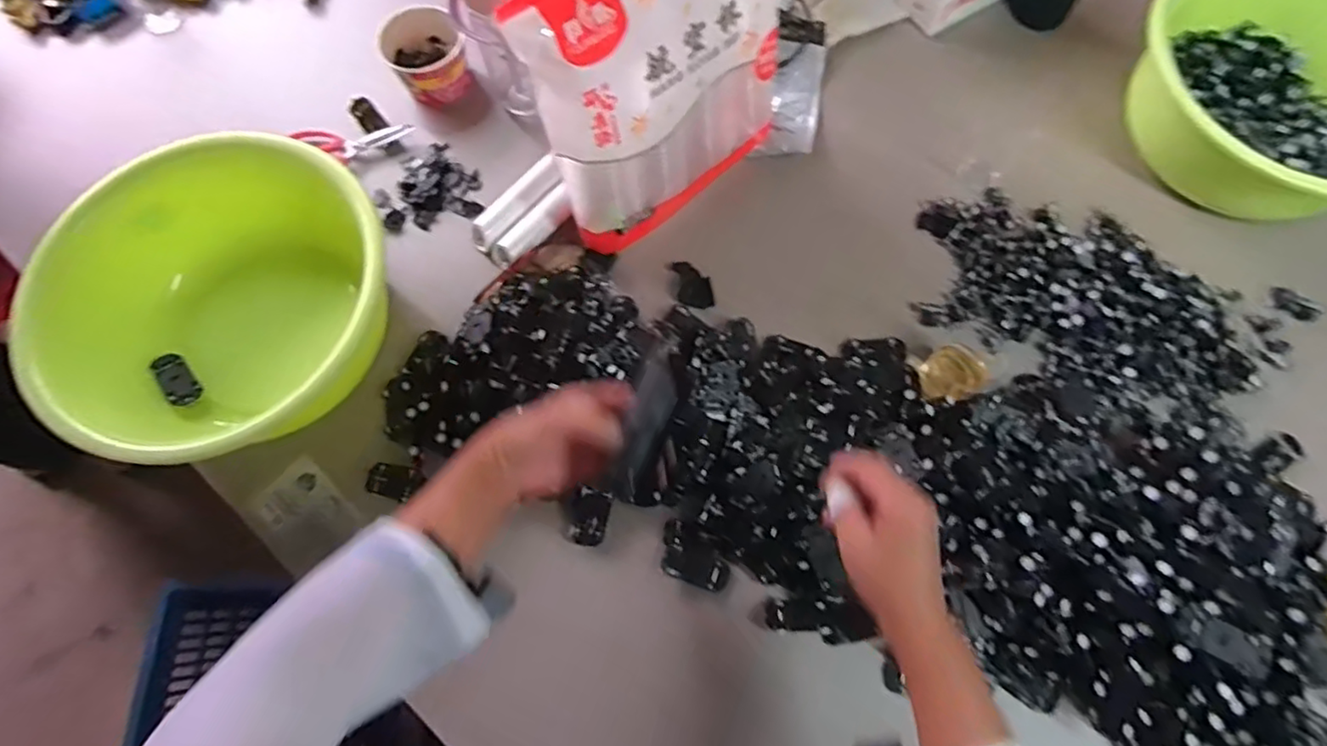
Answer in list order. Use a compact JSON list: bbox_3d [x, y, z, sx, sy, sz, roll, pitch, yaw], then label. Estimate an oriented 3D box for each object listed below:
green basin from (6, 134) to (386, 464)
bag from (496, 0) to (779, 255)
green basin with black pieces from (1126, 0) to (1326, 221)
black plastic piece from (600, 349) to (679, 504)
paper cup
[{"bbox_3d":[-0.419,-0.061,0.634,0.287,0.145,0.306,0,72,-1],"label":"green basin"},{"bbox_3d":[0.012,-0.292,0.605,0.298,0.278,0.146,-32,75,-10],"label":"bag"},{"bbox_3d":[0.686,-0.308,0.705,0.269,0.120,0.325,-35,76,-11],"label":"green basin with black pieces"},{"bbox_3d":[-0.014,0.043,0.498,0.044,0.009,0.116,25,89,-30],"label":"black plastic piece"},{"bbox_3d":[-0.279,-0.372,0.747,0.088,0.057,0.099,-28,75,-9],"label":"paper cup"}]

